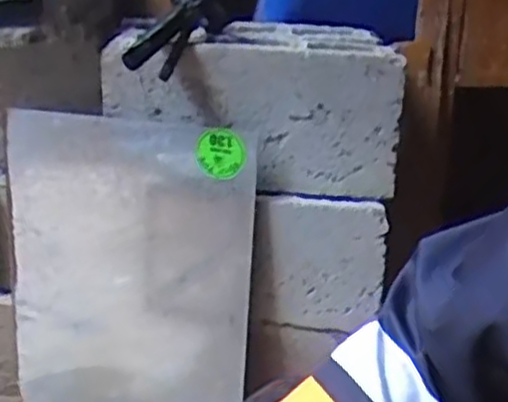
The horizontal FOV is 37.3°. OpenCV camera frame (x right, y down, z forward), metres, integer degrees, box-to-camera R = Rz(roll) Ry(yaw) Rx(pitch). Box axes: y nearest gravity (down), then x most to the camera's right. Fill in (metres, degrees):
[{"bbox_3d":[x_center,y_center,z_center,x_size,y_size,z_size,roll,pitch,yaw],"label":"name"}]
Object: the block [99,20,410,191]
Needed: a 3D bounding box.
[{"bbox_3d":[-0.006,-0.142,1.067,0.387,0.186,0.204,1,26,-1],"label":"block"}]

